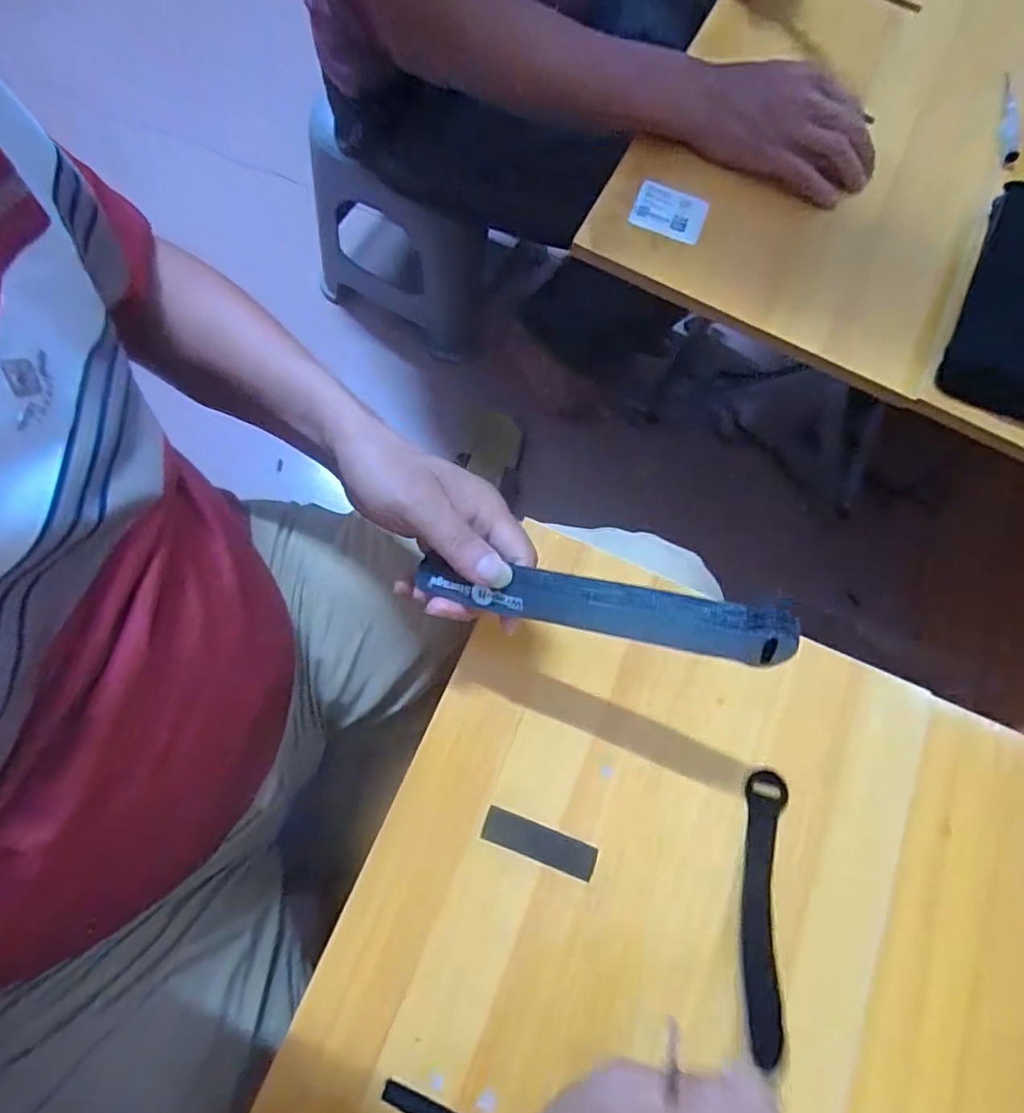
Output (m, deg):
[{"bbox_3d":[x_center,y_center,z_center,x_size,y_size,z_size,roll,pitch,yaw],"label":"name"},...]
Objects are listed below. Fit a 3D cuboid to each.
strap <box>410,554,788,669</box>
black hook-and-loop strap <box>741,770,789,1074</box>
[{"bbox_3d":[0.040,0.025,0.316,0.195,0.019,0.026,8,70,18],"label":"strap"},{"bbox_3d":[0.150,0.210,0.360,0.024,0.007,0.152,8,70,2],"label":"black hook-and-loop strap"}]

